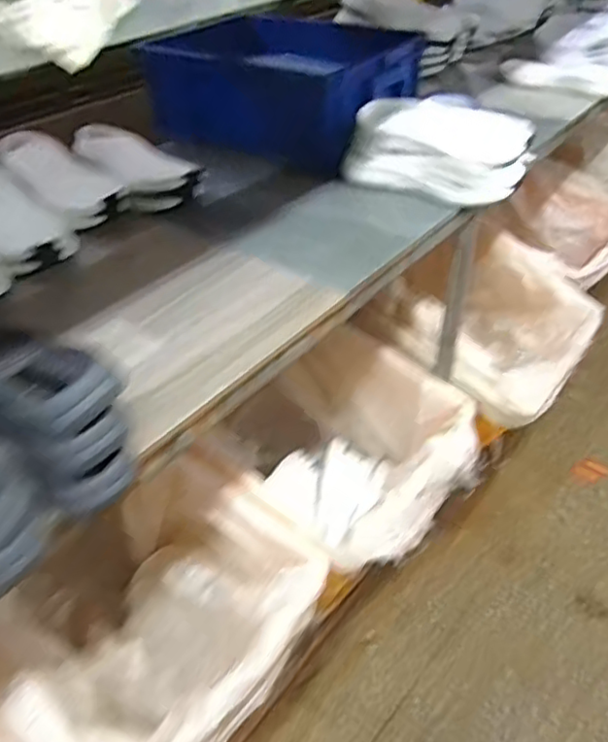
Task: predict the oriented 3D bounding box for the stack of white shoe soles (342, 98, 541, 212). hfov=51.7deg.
[{"bbox_3d":[0.214,-0.357,1.015,0.286,0.117,0.108,21,45,27],"label":"stack of white shoe soles"}]

